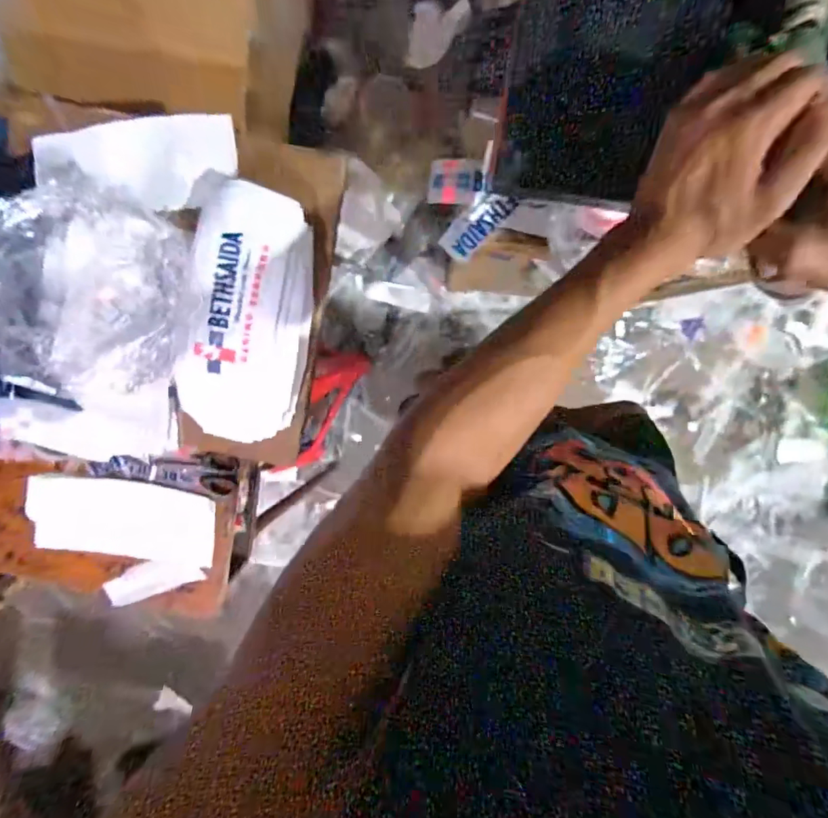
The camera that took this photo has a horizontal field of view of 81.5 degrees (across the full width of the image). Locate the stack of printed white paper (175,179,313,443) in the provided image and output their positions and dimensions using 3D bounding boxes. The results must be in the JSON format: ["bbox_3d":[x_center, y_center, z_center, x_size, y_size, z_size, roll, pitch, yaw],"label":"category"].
[{"bbox_3d":[-0.195,-0.103,0.572,0.138,0.064,0.300,15,99,1],"label":"stack of printed white paper"}]

